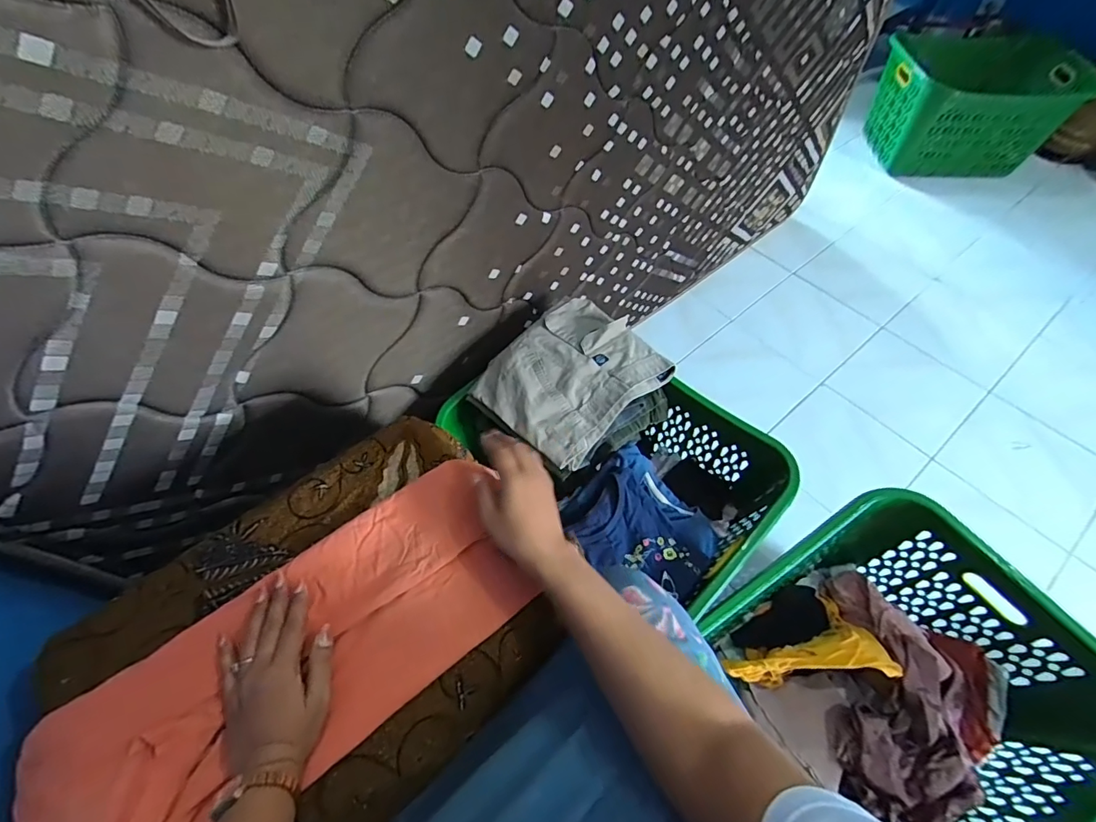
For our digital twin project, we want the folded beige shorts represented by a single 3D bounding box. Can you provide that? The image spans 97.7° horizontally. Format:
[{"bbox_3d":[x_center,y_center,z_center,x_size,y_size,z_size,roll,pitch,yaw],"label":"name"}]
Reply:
[{"bbox_3d":[0.045,-0.067,0.881,0.241,0.049,0.309,38,66,23],"label":"folded beige shorts"}]

